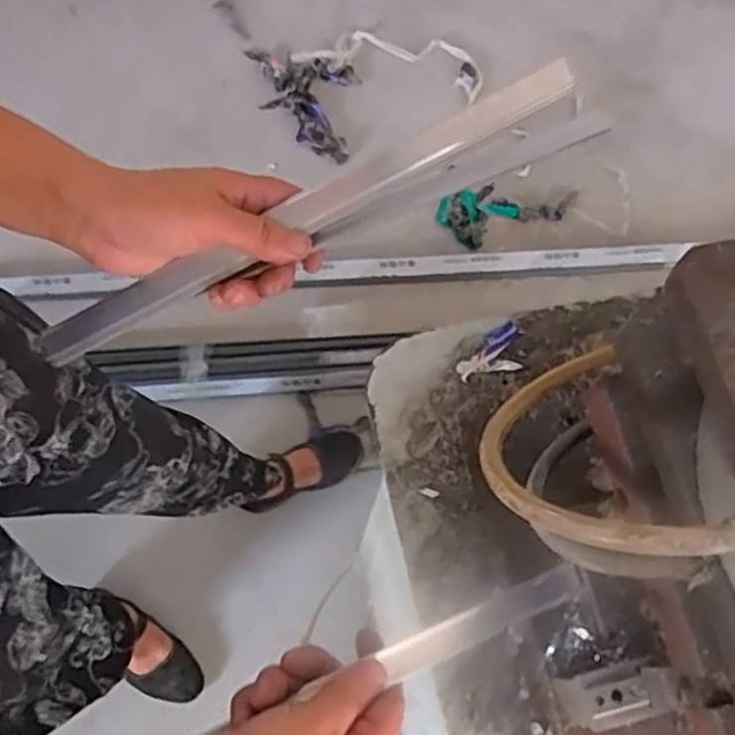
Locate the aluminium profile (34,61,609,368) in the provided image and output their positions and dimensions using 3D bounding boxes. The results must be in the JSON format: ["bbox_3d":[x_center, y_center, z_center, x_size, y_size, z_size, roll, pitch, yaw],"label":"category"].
[{"bbox_3d":[-0.039,-0.080,0.448,0.348,0.027,0.043,-24,71,9],"label":"aluminium profile"}]

